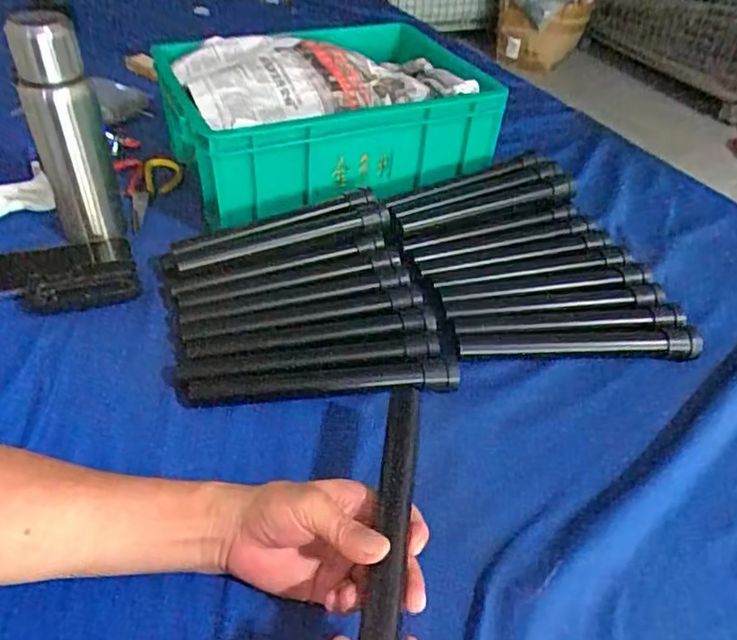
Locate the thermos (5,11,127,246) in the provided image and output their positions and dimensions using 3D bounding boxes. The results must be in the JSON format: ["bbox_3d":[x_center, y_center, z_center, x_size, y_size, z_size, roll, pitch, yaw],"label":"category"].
[{"bbox_3d":[-0.326,-0.198,0.658,0.072,0.239,0.060,-17,45,-23],"label":"thermos"}]

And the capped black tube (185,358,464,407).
[{"bbox_3d":[-0.044,0.059,0.568,0.259,0.023,0.030,-1,41,-7],"label":"capped black tube"}]

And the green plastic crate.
[{"bbox_3d":[-0.058,-0.278,0.837,0.400,0.169,0.279,-13,44,-20],"label":"green plastic crate"}]

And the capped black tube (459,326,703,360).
[{"bbox_3d":[0.219,0.021,0.628,0.249,0.026,0.034,3,40,-3],"label":"capped black tube"}]

